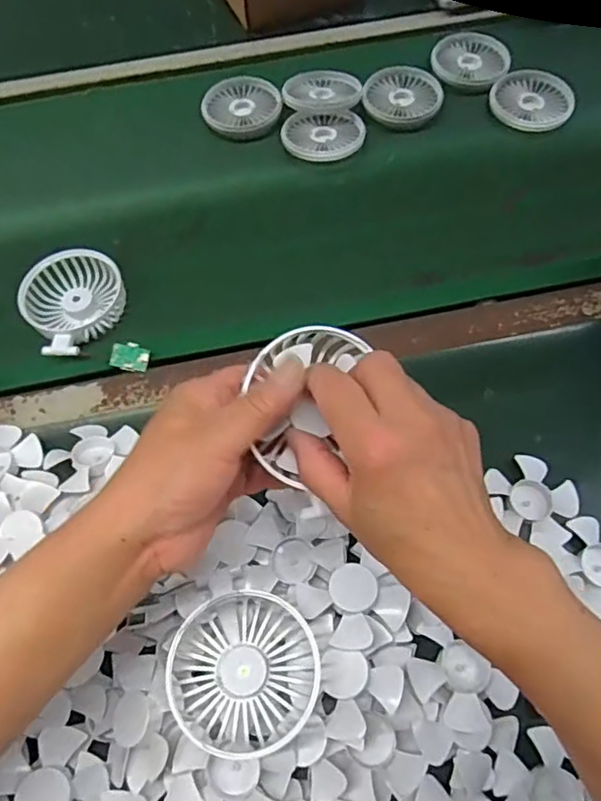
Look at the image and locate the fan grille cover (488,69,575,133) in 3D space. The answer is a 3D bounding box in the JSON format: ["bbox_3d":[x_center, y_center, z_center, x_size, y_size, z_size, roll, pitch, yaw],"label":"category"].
[{"bbox_3d":[0.259,-0.336,0.650,0.089,0.014,0.089,23,67,13],"label":"fan grille cover"}]

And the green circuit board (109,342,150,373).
[{"bbox_3d":[-0.150,-0.038,0.512,0.032,0.004,0.024,14,85,-11],"label":"green circuit board"}]

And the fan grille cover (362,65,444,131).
[{"bbox_3d":[0.115,-0.342,0.652,0.084,0.012,0.085,28,68,14],"label":"fan grille cover"}]

